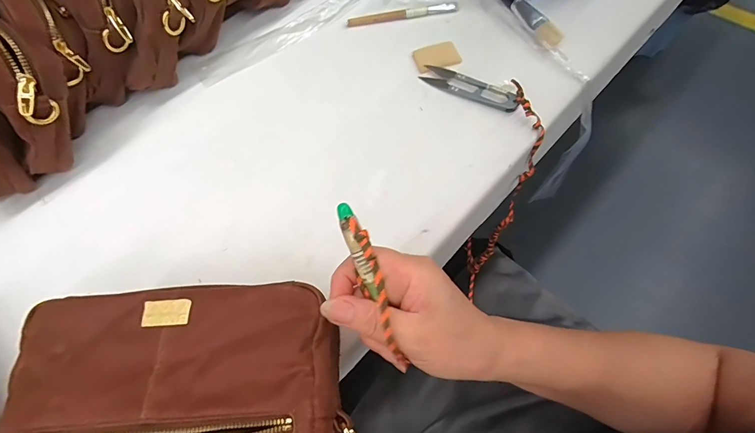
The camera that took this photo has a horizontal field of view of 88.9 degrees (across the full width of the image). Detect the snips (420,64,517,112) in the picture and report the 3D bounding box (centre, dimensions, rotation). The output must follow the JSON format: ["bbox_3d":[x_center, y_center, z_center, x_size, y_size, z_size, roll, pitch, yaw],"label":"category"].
[{"bbox_3d":[0.092,-0.131,0.389,0.102,0.006,0.023,28,83,18],"label":"snips"}]

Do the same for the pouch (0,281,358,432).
[{"bbox_3d":[-0.115,0.100,0.222,0.181,0.037,0.117,-5,62,-2],"label":"pouch"}]

